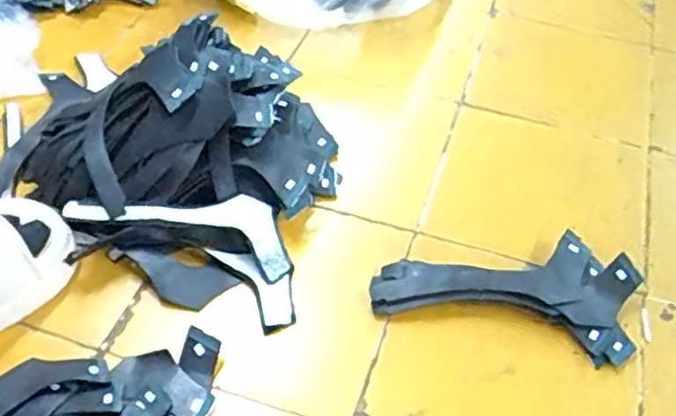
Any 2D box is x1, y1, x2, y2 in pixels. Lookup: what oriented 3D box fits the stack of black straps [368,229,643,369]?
[{"bbox_3d":[0.139,0.061,0.580,0.206,0.029,0.101,12,48,8],"label":"stack of black straps"}]

